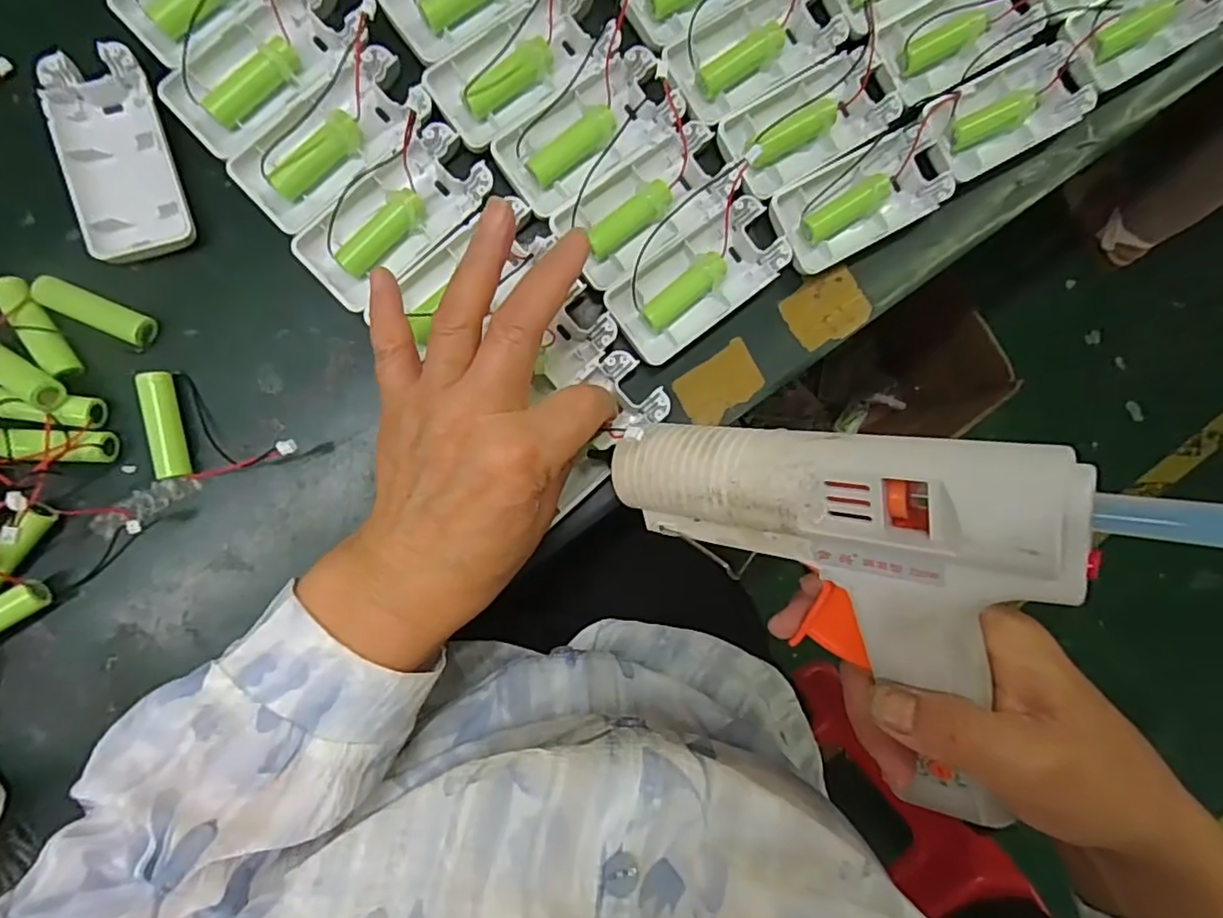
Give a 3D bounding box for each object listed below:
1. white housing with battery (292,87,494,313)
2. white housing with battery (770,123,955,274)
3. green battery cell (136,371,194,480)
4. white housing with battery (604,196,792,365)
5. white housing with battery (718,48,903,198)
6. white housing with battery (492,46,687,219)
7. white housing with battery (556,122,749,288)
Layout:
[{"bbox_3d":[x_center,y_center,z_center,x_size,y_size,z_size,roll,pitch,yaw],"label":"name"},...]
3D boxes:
[{"bbox_3d":[-0.103,-0.119,0.300,0.053,0.017,0.097,40,85,-5],"label":"white housing with battery"},{"bbox_3d":[0.130,-0.134,0.320,0.094,0.016,0.045,-29,93,-6],"label":"white housing with battery"},{"bbox_3d":[-0.210,-0.016,0.291,0.014,0.014,0.050,-12,91,-7],"label":"green battery cell"},{"bbox_3d":[0.044,-0.089,0.318,0.091,0.020,0.044,-37,93,-6],"label":"white housing with battery"},{"bbox_3d":[0.101,-0.172,0.320,0.089,0.019,0.044,-32,93,-6],"label":"white housing with battery"},{"bbox_3d":[-0.010,-0.161,0.309,0.092,0.014,0.047,-35,93,-6],"label":"white housing with battery"},{"bbox_3d":[0.019,-0.127,0.313,0.090,0.017,0.046,-37,93,-6],"label":"white housing with battery"}]

